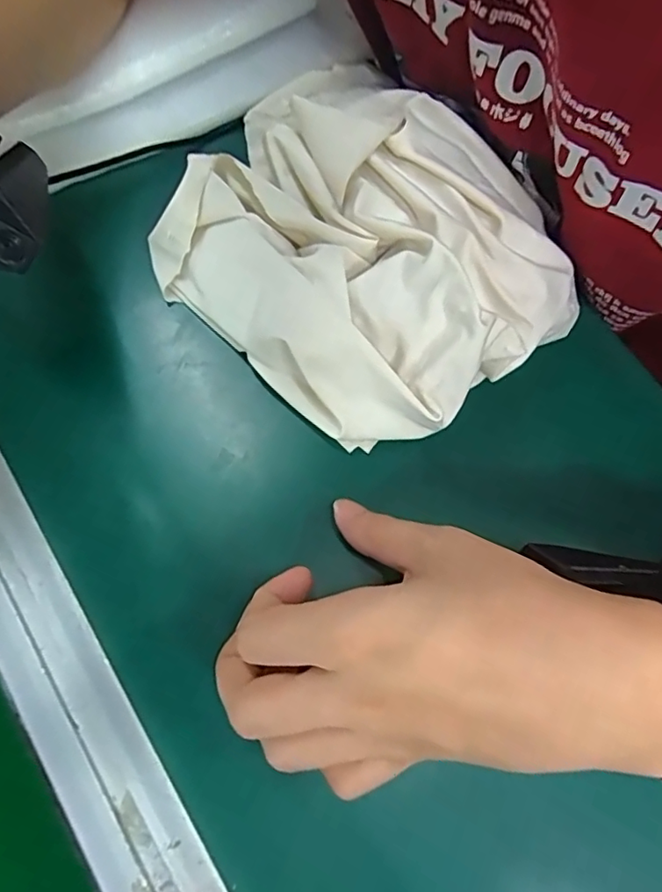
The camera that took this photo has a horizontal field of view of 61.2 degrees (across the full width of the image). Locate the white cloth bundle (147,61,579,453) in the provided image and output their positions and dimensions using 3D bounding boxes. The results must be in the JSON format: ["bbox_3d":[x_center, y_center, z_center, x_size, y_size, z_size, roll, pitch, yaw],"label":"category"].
[{"bbox_3d":[0.017,-0.104,0.274,0.200,0.055,0.168,39,77,10],"label":"white cloth bundle"}]

